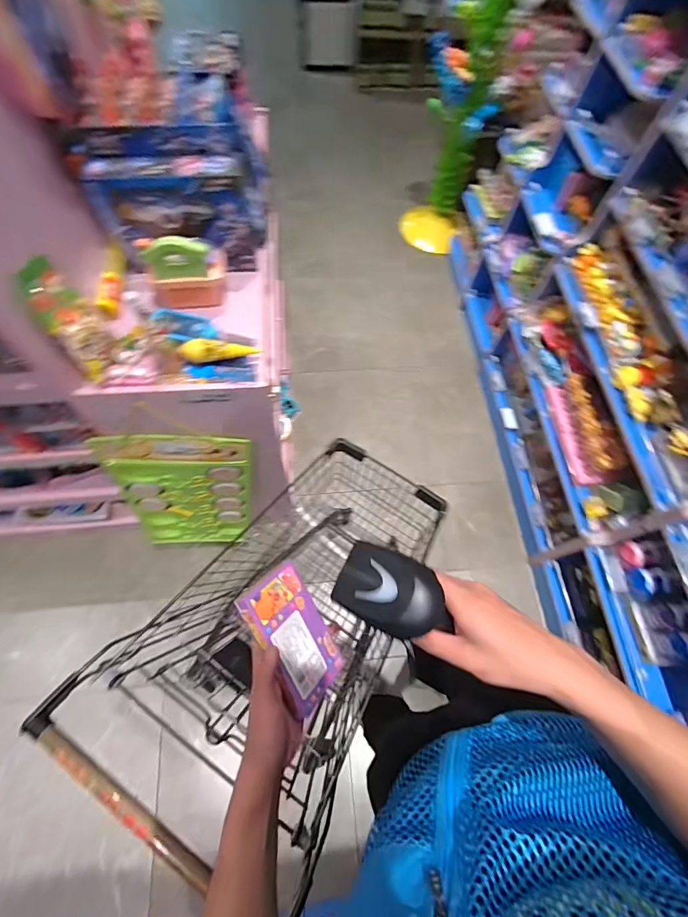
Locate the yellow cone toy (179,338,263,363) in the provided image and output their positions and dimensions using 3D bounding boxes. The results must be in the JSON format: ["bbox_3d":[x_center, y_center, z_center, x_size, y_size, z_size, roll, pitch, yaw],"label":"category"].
[{"bbox_3d":[-0.224,-0.198,0.754,0.142,0.039,0.030,-7,65,-27],"label":"yellow cone toy"}]

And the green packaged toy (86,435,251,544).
[{"bbox_3d":[-0.424,0.116,1.135,0.318,0.647,0.033,1,59,-12],"label":"green packaged toy"}]

